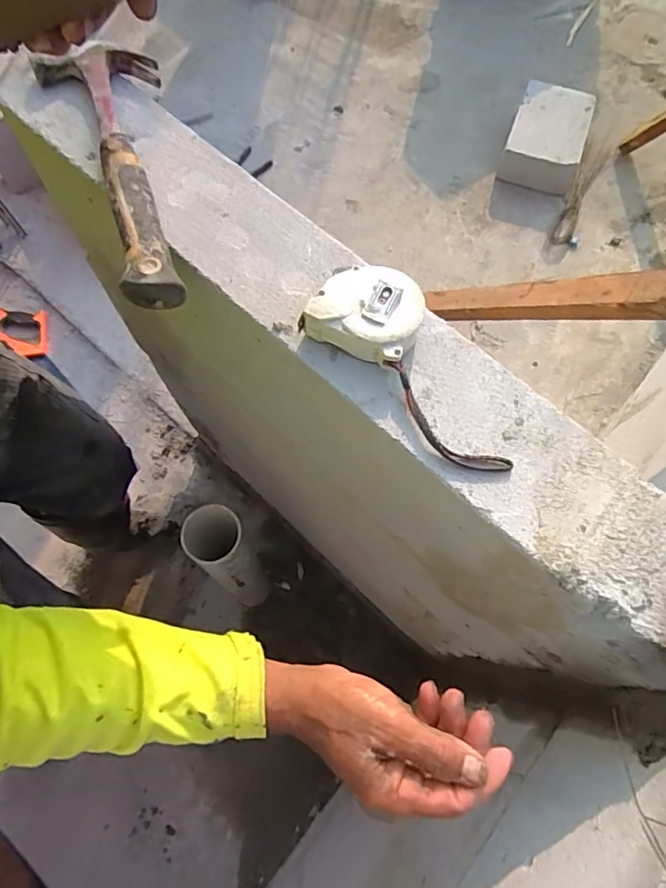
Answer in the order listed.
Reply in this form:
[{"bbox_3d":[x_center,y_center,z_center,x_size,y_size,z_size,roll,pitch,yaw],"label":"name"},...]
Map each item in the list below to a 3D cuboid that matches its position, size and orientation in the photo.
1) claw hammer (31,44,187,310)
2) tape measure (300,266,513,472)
[{"bbox_3d":[-0.157,-0.225,0.427,0.092,0.032,0.266,-24,67,-9],"label":"claw hammer"},{"bbox_3d":[0.060,-0.055,0.366,0.176,0.047,0.072,42,73,18],"label":"tape measure"}]

